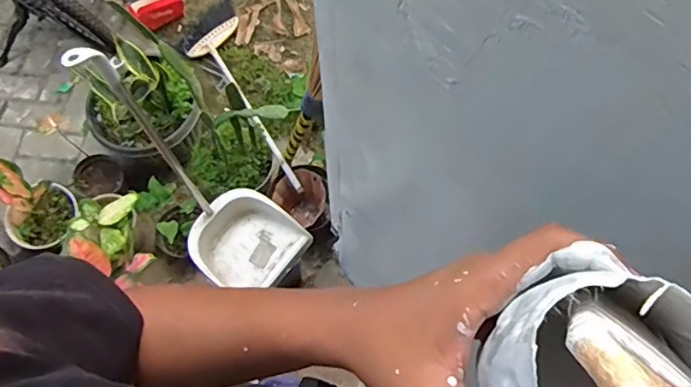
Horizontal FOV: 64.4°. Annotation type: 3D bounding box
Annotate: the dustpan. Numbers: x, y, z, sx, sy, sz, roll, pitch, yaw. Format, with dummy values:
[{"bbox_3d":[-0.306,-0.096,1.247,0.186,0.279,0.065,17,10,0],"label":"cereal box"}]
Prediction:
[{"bbox_3d":[-0.506,-0.063,1.540,0.892,0.138,0.254,37,72,14],"label":"dustpan"}]

